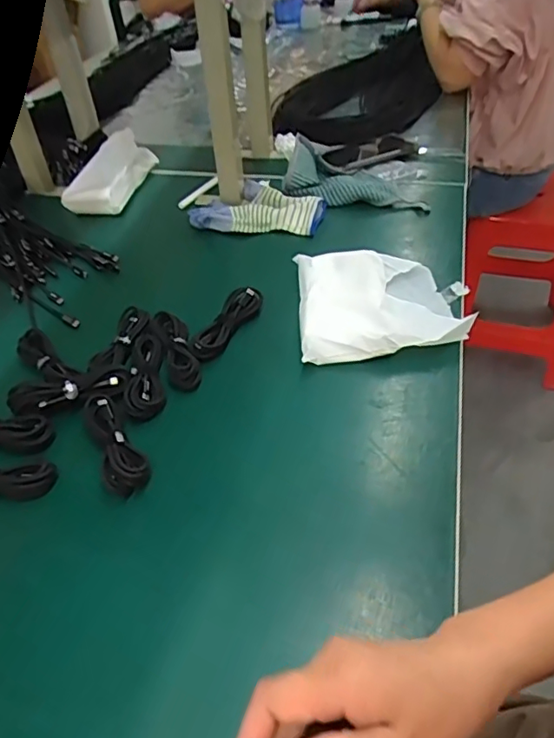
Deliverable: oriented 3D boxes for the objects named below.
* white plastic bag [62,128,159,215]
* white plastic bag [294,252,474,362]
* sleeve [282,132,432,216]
[{"bbox_3d":[-0.254,-0.304,0.856,0.083,0.056,0.170,10,45,12],"label":"white plastic bag"},{"bbox_3d":[0.114,-0.076,0.608,0.176,0.034,0.172,-1,44,1],"label":"white plastic bag"},{"bbox_3d":[0.117,-0.272,0.805,0.220,0.053,0.115,16,46,18],"label":"sleeve"}]

